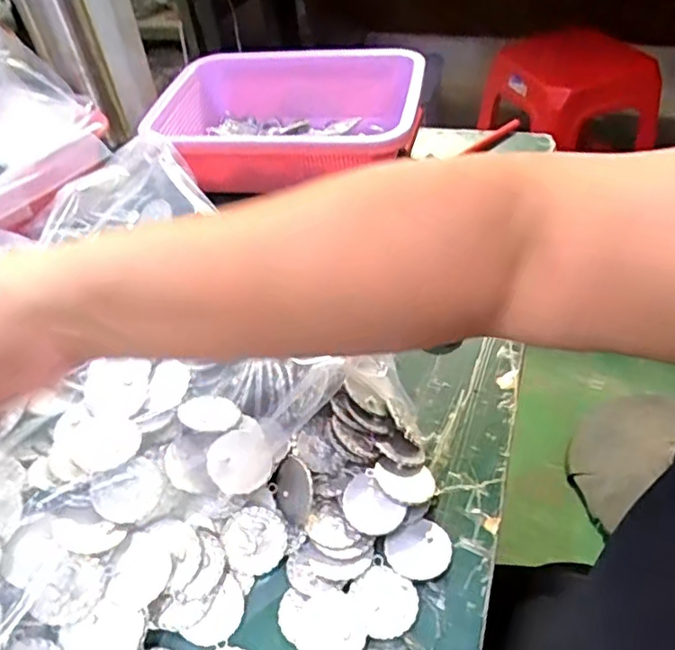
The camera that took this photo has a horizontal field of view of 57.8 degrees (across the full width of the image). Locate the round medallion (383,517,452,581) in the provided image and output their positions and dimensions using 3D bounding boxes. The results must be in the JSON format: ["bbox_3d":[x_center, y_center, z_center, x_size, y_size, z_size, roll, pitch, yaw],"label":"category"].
[{"bbox_3d":[0.047,0.129,0.352,0.037,0.007,0.033,-18,45,-11],"label":"round medallion"}]

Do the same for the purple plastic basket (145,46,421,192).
[{"bbox_3d":[-0.047,-0.215,0.633,0.255,0.078,0.203,3,45,11],"label":"purple plastic basket"}]

